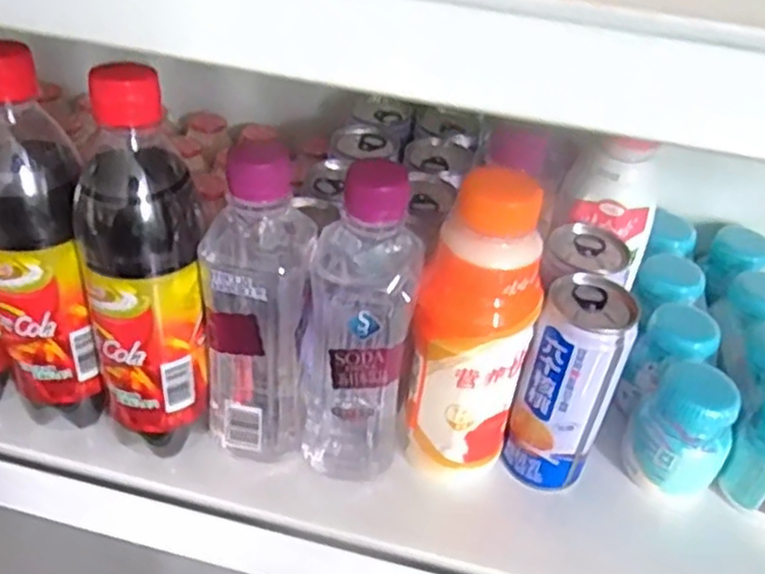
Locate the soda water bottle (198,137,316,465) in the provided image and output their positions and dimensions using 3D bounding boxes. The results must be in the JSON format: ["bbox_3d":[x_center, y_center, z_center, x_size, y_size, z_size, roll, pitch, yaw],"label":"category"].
[{"bbox_3d":[-0.069,0.015,0.388,0.059,0.187,0.052,-2,40,-9],"label":"soda water bottle"}]

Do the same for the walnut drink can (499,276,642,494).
[{"bbox_3d":[0.107,0.060,0.413,0.049,0.129,0.046,3,40,-3],"label":"walnut drink can"}]

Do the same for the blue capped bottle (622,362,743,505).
[{"bbox_3d":[0.179,0.089,0.431,0.058,0.073,0.048,30,45,26],"label":"blue capped bottle"}]

